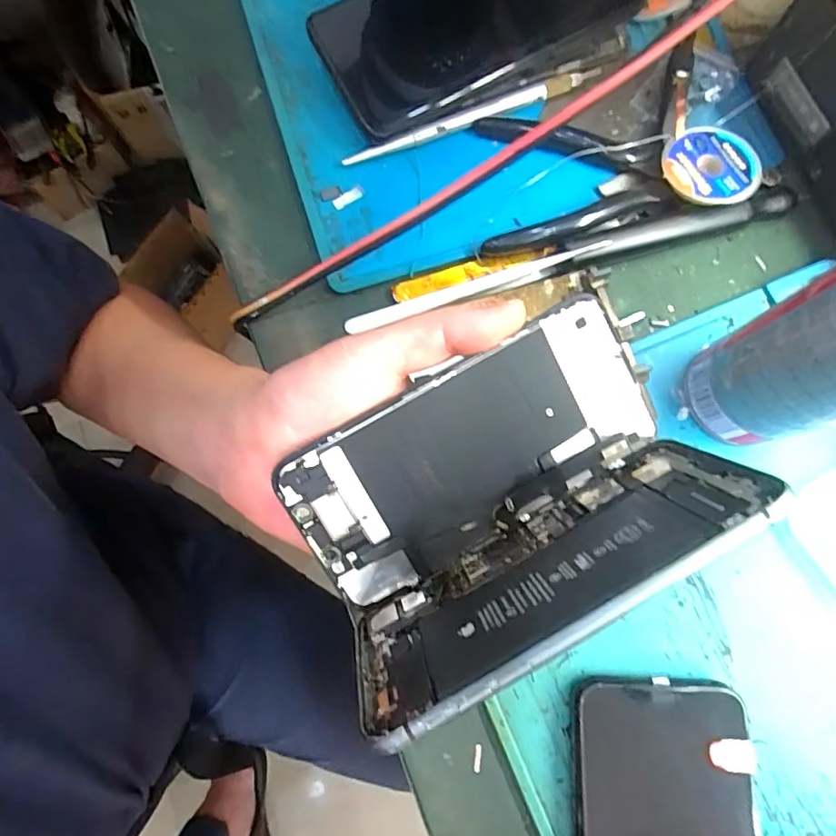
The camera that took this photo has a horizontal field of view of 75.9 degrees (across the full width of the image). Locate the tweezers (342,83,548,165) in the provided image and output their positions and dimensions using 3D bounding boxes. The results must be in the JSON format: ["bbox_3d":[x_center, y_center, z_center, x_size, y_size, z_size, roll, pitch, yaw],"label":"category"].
[{"bbox_3d":[0.015,-0.154,0.282,0.113,0.006,0.008,-22,78,-4],"label":"tweezers"}]

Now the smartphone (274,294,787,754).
[{"bbox_3d":[0.030,0.026,0.193,0.146,0.063,0.097,-29,79,-5],"label":"smartphone"}]

